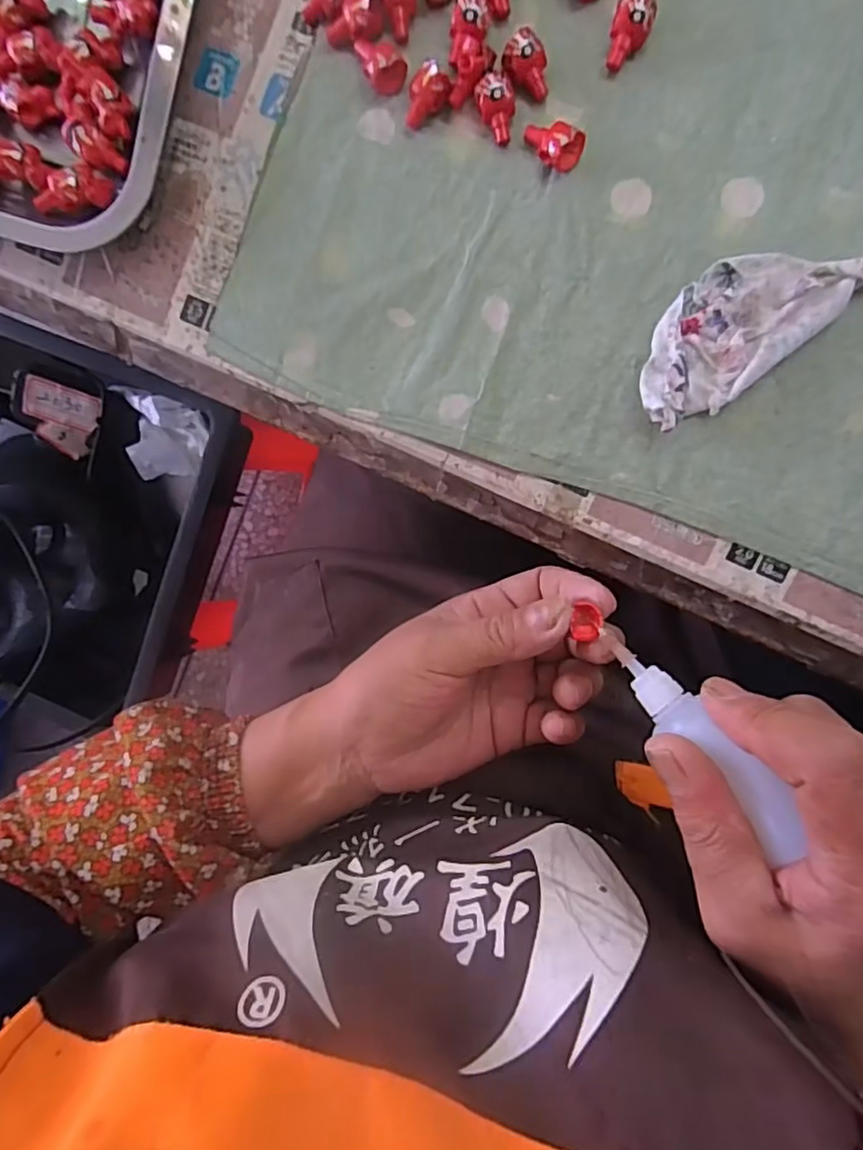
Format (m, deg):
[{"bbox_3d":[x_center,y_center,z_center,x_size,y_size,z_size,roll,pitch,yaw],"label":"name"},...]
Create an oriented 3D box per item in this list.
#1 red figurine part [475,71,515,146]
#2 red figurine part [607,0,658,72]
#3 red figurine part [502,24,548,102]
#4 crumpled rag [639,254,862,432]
[{"bbox_3d":[0.028,-0.206,0.276,0.016,0.015,0.026,-10,93,9],"label":"red figurine part"},{"bbox_3d":[0.084,-0.230,0.267,0.016,0.013,0.024,15,97,7],"label":"red figurine part"},{"bbox_3d":[0.041,-0.222,0.273,0.018,0.014,0.025,-3,94,9],"label":"red figurine part"},{"bbox_3d":[0.137,-0.112,0.269,0.118,0.016,0.050,-39,89,10],"label":"crumpled rag"}]

